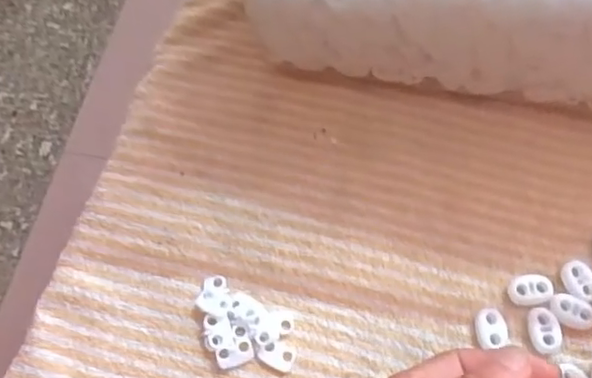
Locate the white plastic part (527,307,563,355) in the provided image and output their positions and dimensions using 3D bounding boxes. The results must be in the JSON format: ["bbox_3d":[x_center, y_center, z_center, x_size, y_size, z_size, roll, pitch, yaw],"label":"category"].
[{"bbox_3d":[0.125,0.070,0.305,0.015,0.004,0.023,-5,65,-1],"label":"white plastic part"}]

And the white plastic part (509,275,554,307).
[{"bbox_3d":[0.121,0.052,0.315,0.022,0.006,0.016,-5,65,-1],"label":"white plastic part"}]

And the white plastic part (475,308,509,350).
[{"bbox_3d":[0.098,0.070,0.308,0.015,0.007,0.019,-3,65,-1],"label":"white plastic part"}]

